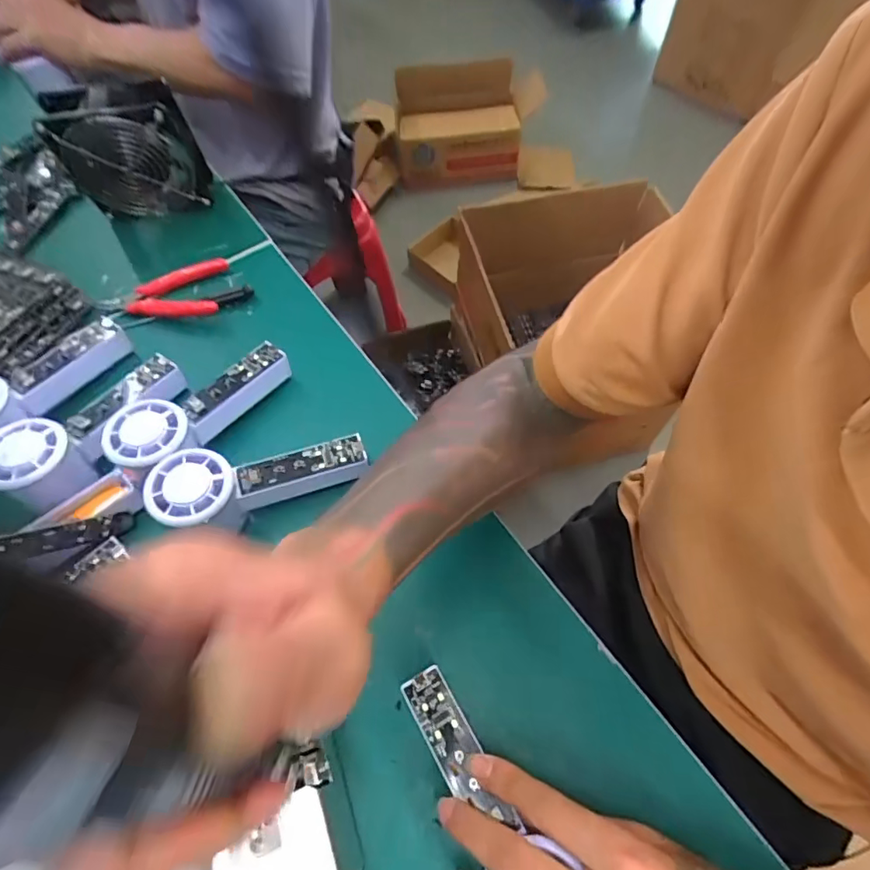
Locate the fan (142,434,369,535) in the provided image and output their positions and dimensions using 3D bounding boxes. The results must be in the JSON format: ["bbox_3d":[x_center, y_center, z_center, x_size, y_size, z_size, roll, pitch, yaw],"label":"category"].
[{"bbox_3d":[-0.123,0.033,0.378,0.148,0.060,0.056,-17,61,-8],"label":"fan"}]

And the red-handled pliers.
[{"bbox_3d":[-0.263,-0.136,0.499,0.123,0.020,0.066,-5,60,-1],"label":"red-handled pliers"}]

